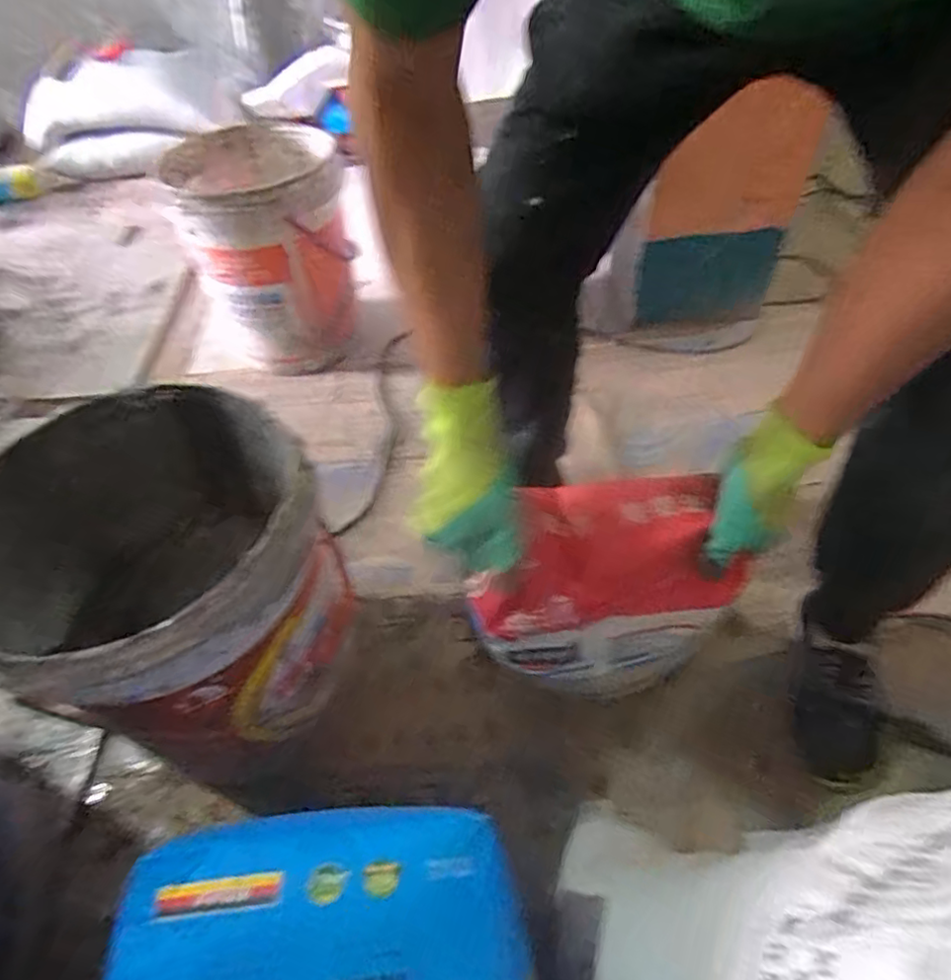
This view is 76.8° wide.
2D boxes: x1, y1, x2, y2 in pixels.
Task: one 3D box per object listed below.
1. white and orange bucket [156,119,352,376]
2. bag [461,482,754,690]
[{"bbox_3d":[-0.373,-0.438,1.136,0.268,0.359,0.341,-18,50,-12],"label":"white and orange bucket"},{"bbox_3d":[0.127,0.094,0.584,0.245,0.190,0.123,1,49,5],"label":"bag"}]

